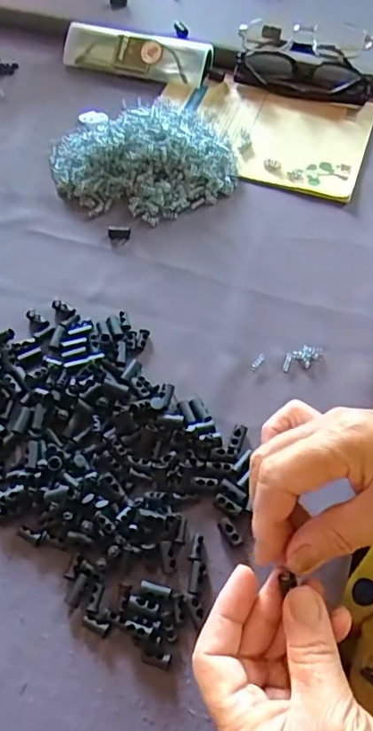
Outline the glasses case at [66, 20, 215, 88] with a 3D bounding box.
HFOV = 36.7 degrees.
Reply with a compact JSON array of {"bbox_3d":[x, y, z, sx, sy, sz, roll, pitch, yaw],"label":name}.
[{"bbox_3d":[-0.051,-0.318,0.571,0.153,0.024,0.042,15,62,11],"label":"glasses case"}]

